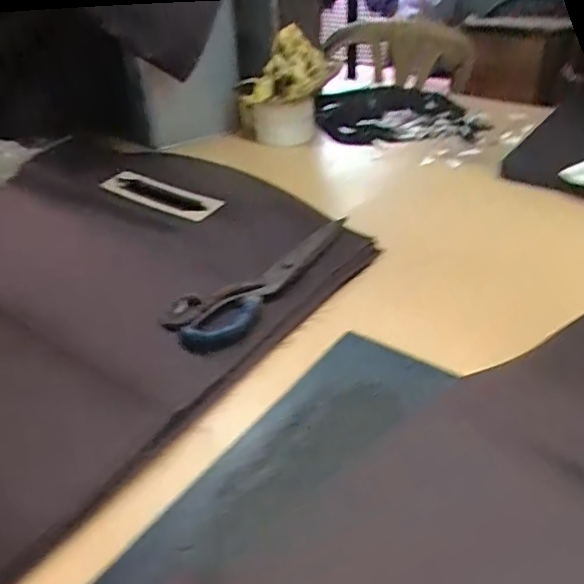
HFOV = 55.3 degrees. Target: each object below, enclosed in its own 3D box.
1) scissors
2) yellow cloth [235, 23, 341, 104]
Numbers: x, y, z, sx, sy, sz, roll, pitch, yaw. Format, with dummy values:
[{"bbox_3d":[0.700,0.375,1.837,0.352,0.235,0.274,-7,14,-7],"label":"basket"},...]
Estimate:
[{"bbox_3d":[-0.033,-0.021,0.526,0.077,0.018,0.226,15,40,24],"label":"scissors"},{"bbox_3d":[-0.006,-0.328,0.814,0.110,0.089,0.074,-27,42,-33],"label":"yellow cloth"}]

